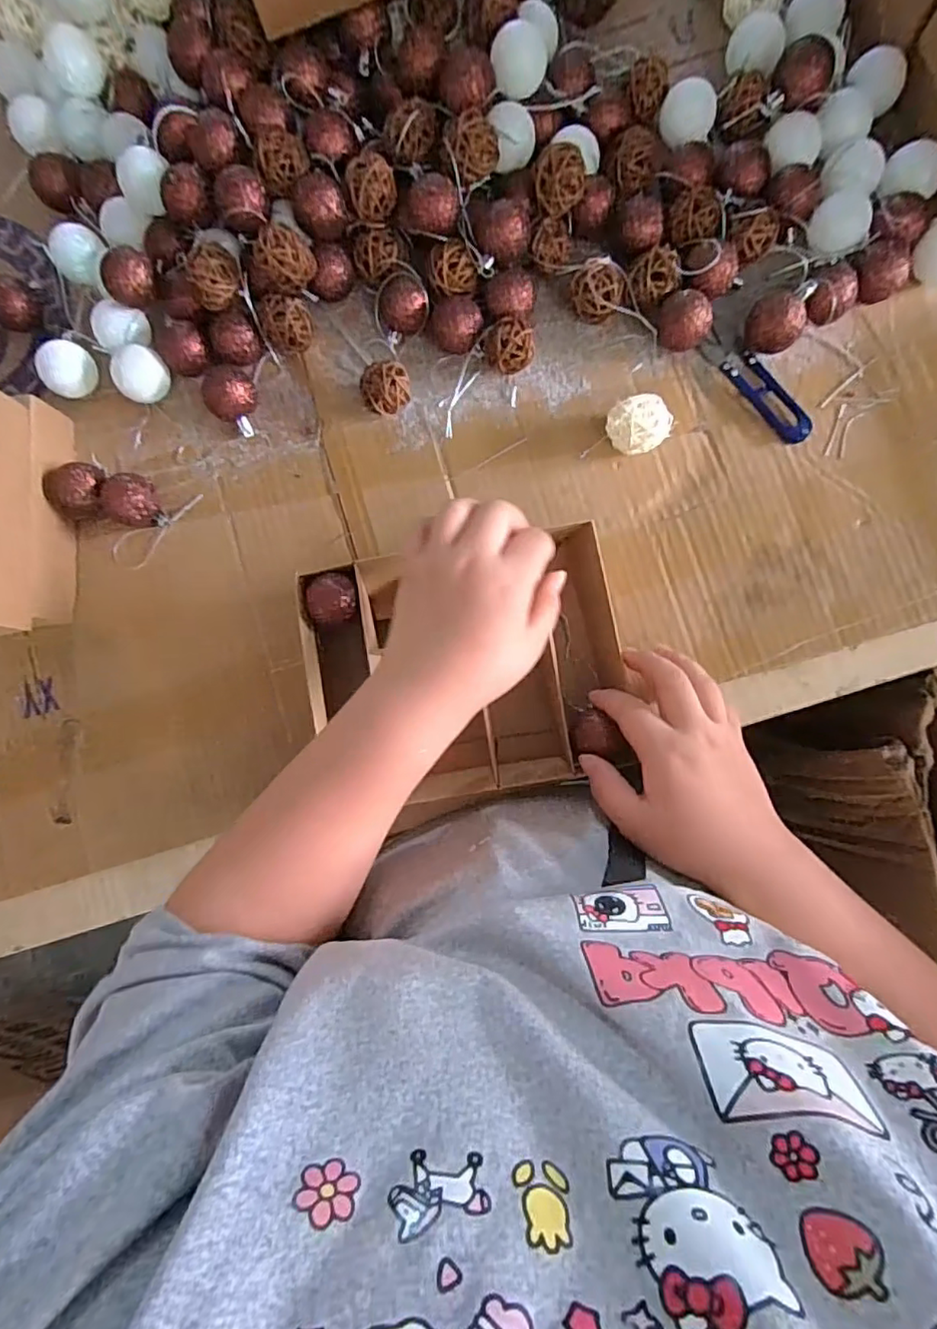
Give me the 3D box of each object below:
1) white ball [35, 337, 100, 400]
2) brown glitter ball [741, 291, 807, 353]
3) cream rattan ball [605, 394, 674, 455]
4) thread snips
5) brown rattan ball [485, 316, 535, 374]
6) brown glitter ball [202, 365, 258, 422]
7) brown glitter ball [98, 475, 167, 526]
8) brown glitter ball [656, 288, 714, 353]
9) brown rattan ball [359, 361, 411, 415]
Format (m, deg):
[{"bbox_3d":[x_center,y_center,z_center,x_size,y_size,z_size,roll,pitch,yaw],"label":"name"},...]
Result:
[{"bbox_3d":[-0.300,-0.220,0.451,0.034,0.031,0.039,35,88,5],"label":"white ball"},{"bbox_3d":[0.216,-0.239,0.419,0.032,0.033,0.037,-34,84,0],"label":"brown glitter ball"},{"bbox_3d":[0.119,-0.165,0.419,0.037,0.041,0.037,0,85,3],"label":"cream rattan ball"},{"bbox_3d":[0.209,-0.201,0.428,0.025,0.009,0.100,-38,84,0],"label":"thread snips"},{"bbox_3d":[0.029,-0.227,0.430,0.033,0.031,0.035,0,85,3],"label":"brown rattan ball"},{"bbox_3d":[-0.174,-0.198,0.441,0.037,0.037,0.030,-36,84,0],"label":"brown glitter ball"},{"bbox_3d":[-0.244,-0.117,0.437,0.034,0.040,0.030,-32,84,0],"label":"brown glitter ball"},{"bbox_3d":[0.151,-0.239,0.423,0.036,0.039,0.029,25,87,5],"label":"brown glitter ball"},{"bbox_3d":[-0.060,-0.198,0.433,0.033,0.033,0.034,0,85,3],"label":"brown rattan ball"}]

